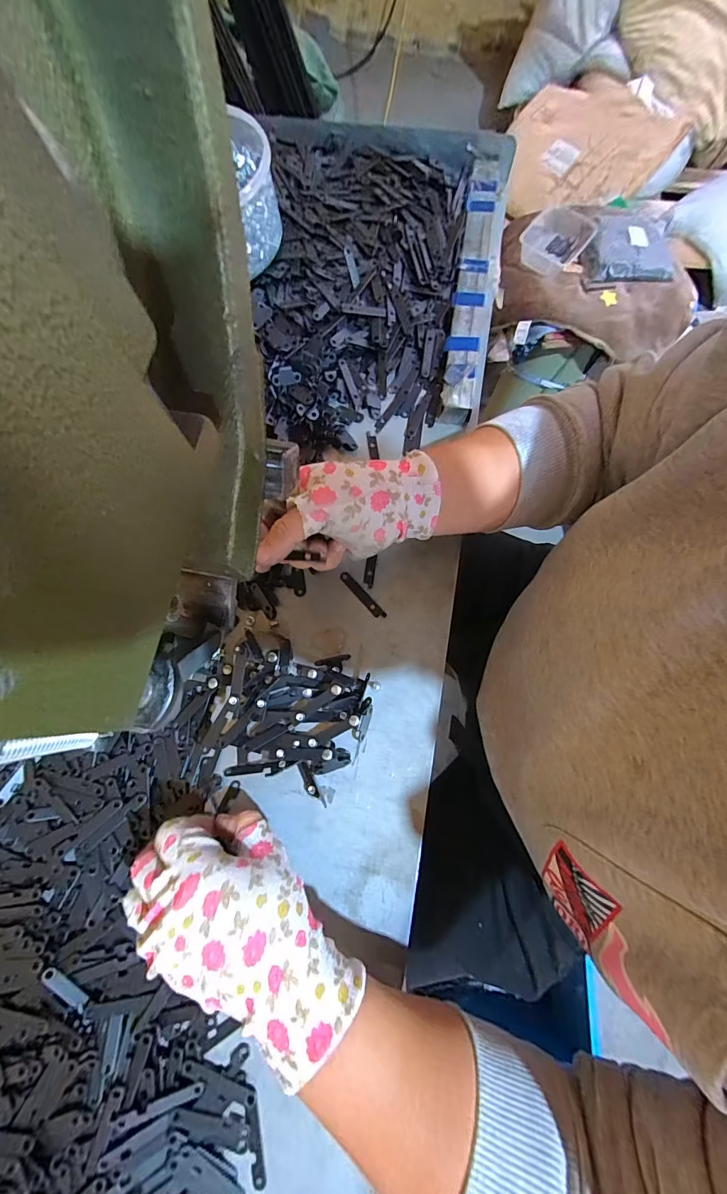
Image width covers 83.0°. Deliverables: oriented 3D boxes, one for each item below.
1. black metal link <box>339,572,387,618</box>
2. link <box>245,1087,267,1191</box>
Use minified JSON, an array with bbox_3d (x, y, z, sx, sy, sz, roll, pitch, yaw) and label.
[{"bbox_3d":[-0.001,-0.002,0.357,0.009,0.004,0.053,-41,78,-9],"label":"black metal link"},{"bbox_3d":[-0.070,0.349,0.264,0.008,0.004,0.047,-12,75,-2],"label":"link"}]

